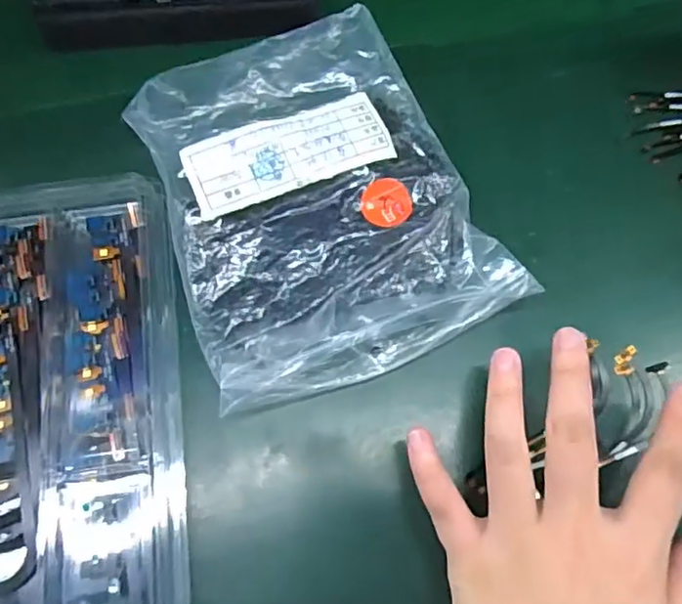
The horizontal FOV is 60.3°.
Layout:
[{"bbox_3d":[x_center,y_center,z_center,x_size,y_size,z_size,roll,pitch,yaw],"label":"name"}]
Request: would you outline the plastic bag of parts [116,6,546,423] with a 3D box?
[{"bbox_3d":[-0.013,-0.052,0.278,0.137,0.029,0.173,-20,72,-7],"label":"plastic bag of parts"}]

